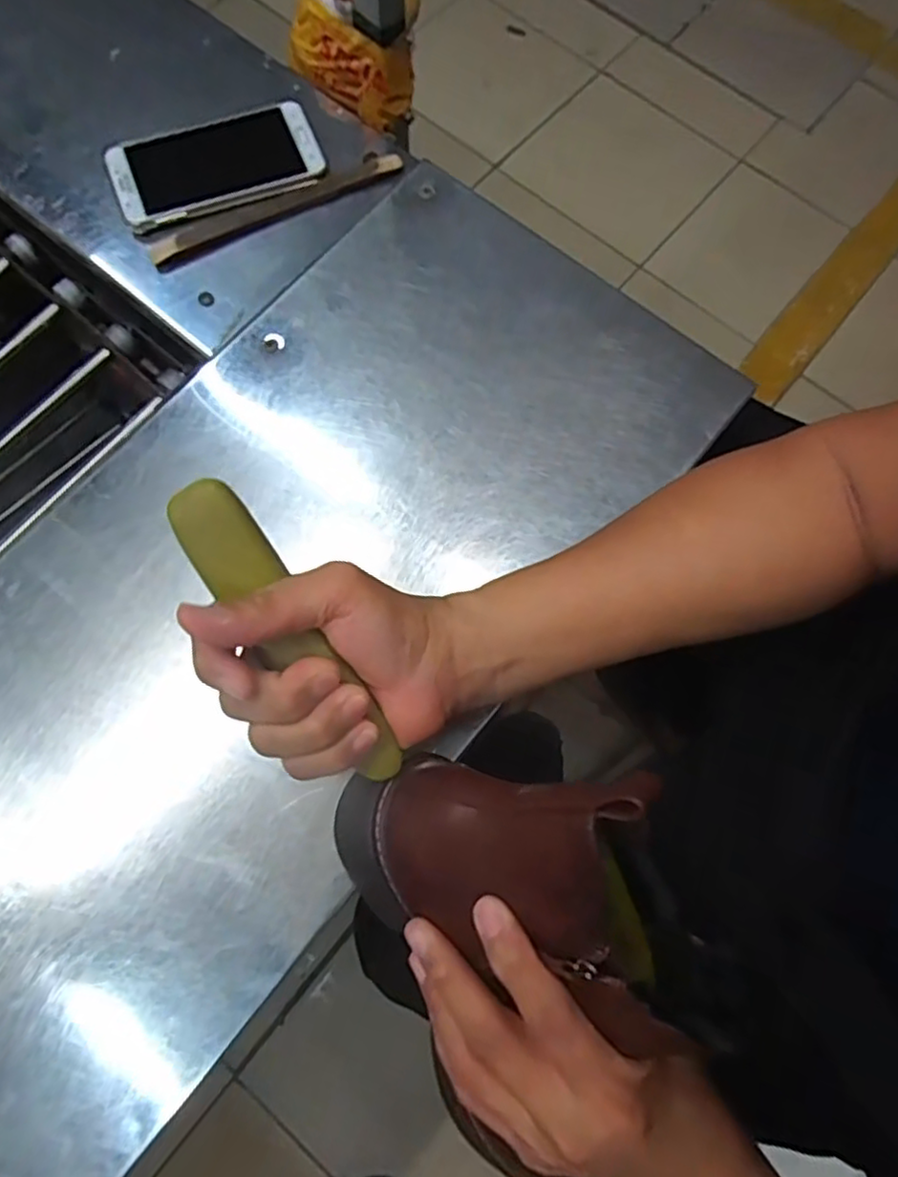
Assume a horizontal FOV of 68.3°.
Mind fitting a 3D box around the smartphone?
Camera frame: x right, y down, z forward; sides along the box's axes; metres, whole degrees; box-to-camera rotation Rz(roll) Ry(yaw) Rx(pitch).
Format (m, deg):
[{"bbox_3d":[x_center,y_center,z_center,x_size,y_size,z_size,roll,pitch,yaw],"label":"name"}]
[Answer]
[{"bbox_3d":[-0.174,-0.317,0.492,0.151,0.012,0.076,-21,76,-6],"label":"smartphone"}]

